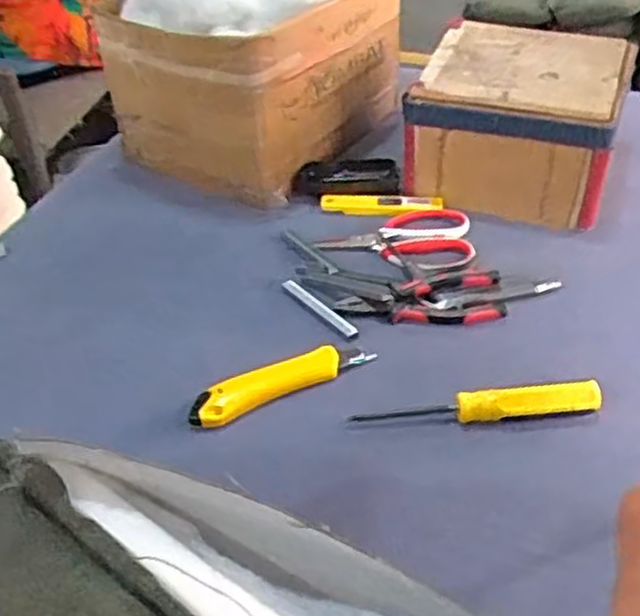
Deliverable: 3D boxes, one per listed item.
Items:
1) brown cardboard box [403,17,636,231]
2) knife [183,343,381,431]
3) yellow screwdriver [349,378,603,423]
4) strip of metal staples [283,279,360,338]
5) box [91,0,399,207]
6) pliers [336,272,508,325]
[{"bbox_3d":[0.229,-0.218,0.884,0.210,0.124,0.216,13,44,21],"label":"brown cardboard box"},{"bbox_3d":[-0.034,0.061,0.663,0.162,0.013,0.035,-21,43,-18],"label":"knife"},{"bbox_3d":[0.126,0.077,0.624,0.195,0.024,0.021,-5,40,1],"label":"yellow screwdriver"},{"bbox_3d":[-0.001,0.000,0.740,0.009,0.012,0.104,-30,46,-26],"label":"strip of metal staples"},{"bbox_3d":[-0.087,-0.309,0.947,0.255,0.219,0.276,24,46,30],"label":"box"},{"bbox_3d":[0.094,-0.011,0.730,0.151,0.019,0.054,-4,40,1],"label":"pliers"}]

